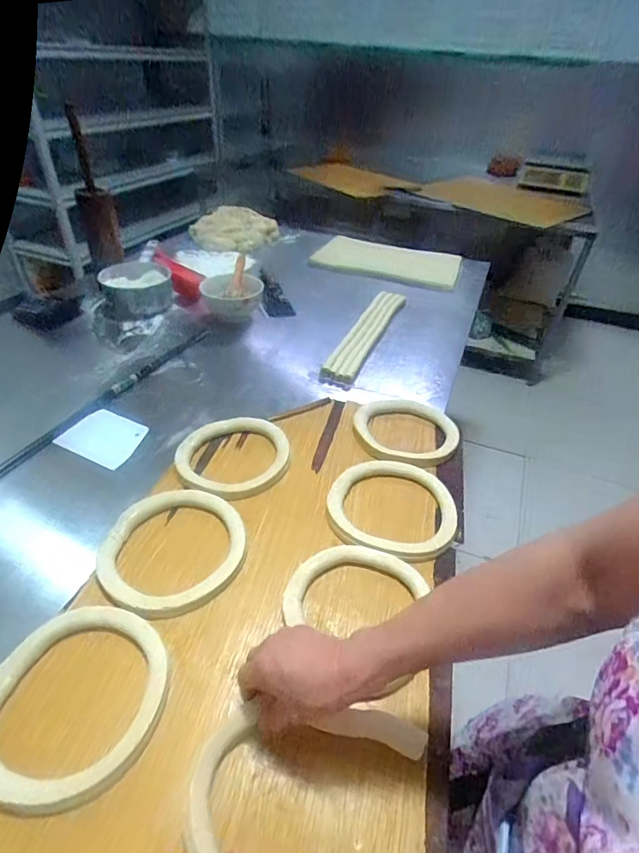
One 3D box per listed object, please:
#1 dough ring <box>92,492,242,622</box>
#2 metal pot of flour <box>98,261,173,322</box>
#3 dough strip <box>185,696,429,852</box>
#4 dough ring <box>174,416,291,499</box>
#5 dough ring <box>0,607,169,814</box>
[{"bbox_3d":[-0.192,0.158,0.593,0.186,0.021,0.182,1,40,-1],"label":"dough ring"},{"bbox_3d":[-0.446,-0.335,1.106,0.162,0.094,0.140,-11,42,-14],"label":"metal pot of flour"},{"bbox_3d":[-0.009,0.326,0.390,0.198,0.036,0.163,8,40,8],"label":"dough strip"},{"bbox_3d":[-0.137,0.047,0.711,0.174,0.031,0.152,-1,40,-3],"label":"dough ring"},{"bbox_3d":[-0.247,0.268,0.448,0.162,0.022,0.173,2,39,-2],"label":"dough ring"}]

